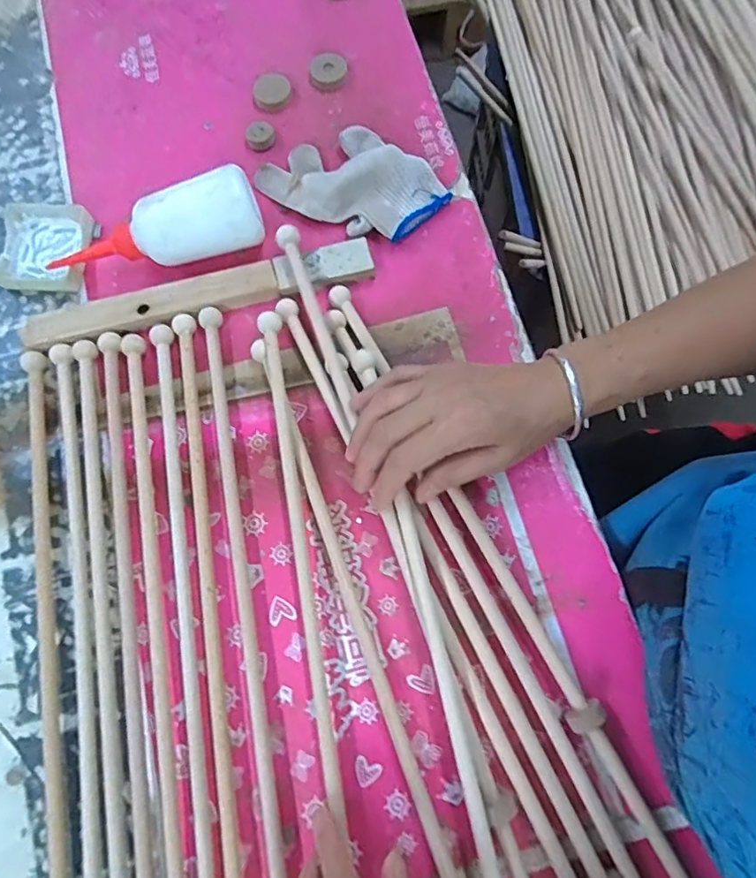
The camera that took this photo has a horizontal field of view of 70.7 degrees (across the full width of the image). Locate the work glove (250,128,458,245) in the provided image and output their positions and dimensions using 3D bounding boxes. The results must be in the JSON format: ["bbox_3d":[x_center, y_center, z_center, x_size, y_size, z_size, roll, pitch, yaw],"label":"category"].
[{"bbox_3d":[-0.023,-0.226,0.464,0.144,0.034,0.100,39,79,11],"label":"work glove"}]

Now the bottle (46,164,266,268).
[{"bbox_3d":[-0.184,-0.165,0.440,0.178,0.059,0.047,-21,75,-4],"label":"bottle"}]

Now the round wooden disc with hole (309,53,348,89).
[{"bbox_3d":[-0.047,-0.352,0.508,0.033,0.007,0.035,0,75,2],"label":"round wooden disc with hole"}]

